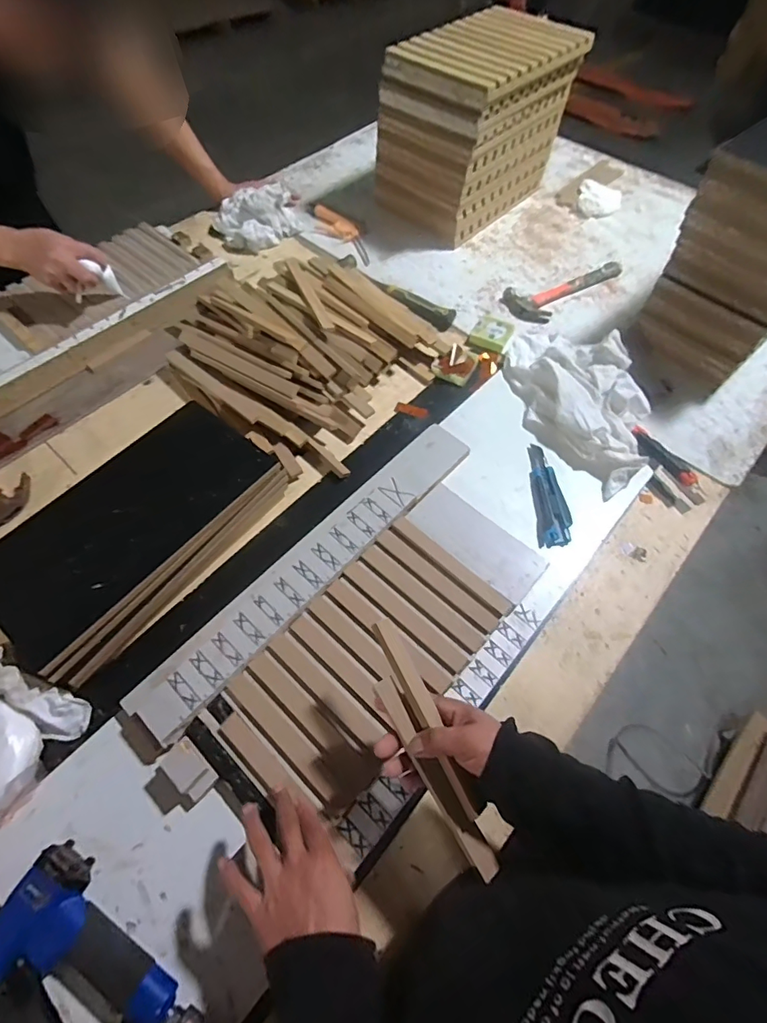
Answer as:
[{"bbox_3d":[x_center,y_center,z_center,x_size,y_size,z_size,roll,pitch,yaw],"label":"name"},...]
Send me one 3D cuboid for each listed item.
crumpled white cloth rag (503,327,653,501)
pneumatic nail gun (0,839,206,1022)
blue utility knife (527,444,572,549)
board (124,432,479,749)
[{"bbox_3d":[0.314,-0.188,0.756,0.195,0.074,0.310,-33,66,-18],"label":"crumpled white cloth rag"},{"bbox_3d":[-0.256,0.419,0.395,0.220,0.040,0.114,36,66,18],"label":"pneumatic nail gun"},{"bbox_3d":[0.240,-0.030,0.681,0.044,0.013,0.172,1,60,0],"label":"blue utility knife"},{"bbox_3d":[-0.075,0.054,0.598,0.072,0.022,0.534,39,67,19],"label":"board"}]

